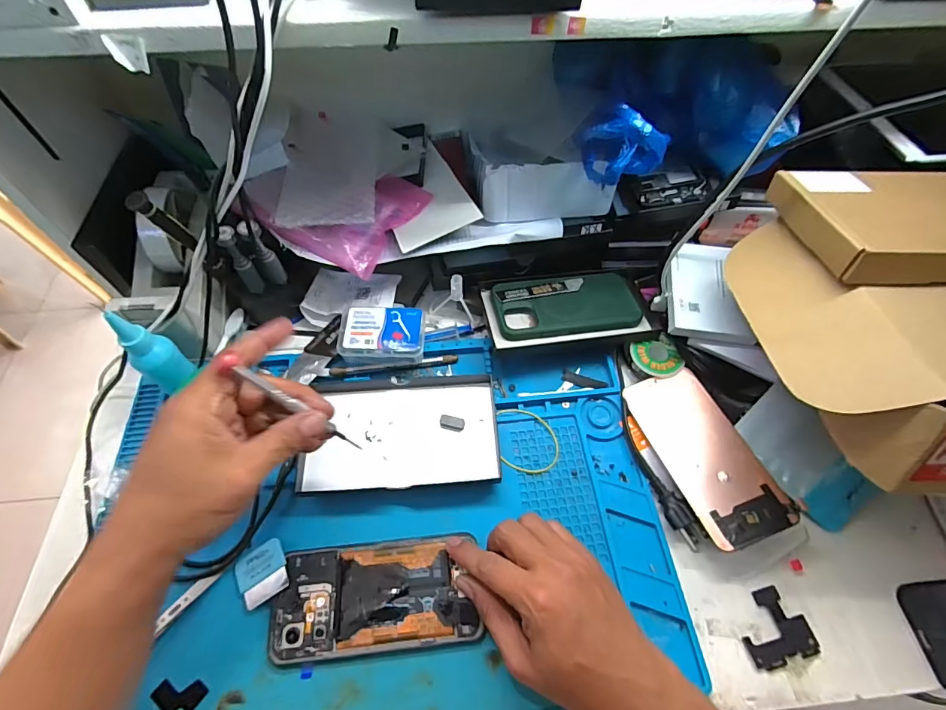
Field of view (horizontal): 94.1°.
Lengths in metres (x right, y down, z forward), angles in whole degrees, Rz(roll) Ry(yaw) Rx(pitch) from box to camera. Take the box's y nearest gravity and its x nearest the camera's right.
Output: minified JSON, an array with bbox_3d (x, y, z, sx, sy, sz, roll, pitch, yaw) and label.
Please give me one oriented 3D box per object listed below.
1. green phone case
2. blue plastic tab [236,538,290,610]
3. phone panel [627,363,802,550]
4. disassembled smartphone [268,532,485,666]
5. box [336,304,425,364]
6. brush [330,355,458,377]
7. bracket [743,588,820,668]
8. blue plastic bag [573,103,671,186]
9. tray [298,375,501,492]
[{"bbox_3d":[0.097,-0.053,0.458,0.146,0.007,0.073,-7,59,-7],"label":"green phone case"},{"bbox_3d":[-0.167,0.174,0.350,0.037,0.006,0.038,-28,63,-16],"label":"blue plastic tab"},{"bbox_3d":[0.204,0.084,0.390,0.072,0.008,0.155,-22,55,-2],"label":"phone panel"},{"bbox_3d":[-0.077,0.188,0.345,0.151,0.008,0.076,-5,65,-4],"label":"disassembled smartphone"},{"bbox_3d":[-0.091,-0.018,0.449,0.085,0.039,0.059,2,60,1],"label":"box"},{"bbox_3d":[-0.080,0.010,0.449,0.126,0.010,0.008,-8,59,-5],"label":"brush"},{"bbox_3d":[0.233,0.210,0.340,0.054,0.005,0.047,-11,60,-7],"label":"bracket"},{"bbox_3d":[0.123,-0.176,0.369,0.036,0.072,0.072,-34,65,-19],"label":"blue plastic bag"},{"bbox_3d":[-0.064,0.069,0.406,0.170,0.020,0.104,-2,59,-2],"label":"tray"}]

